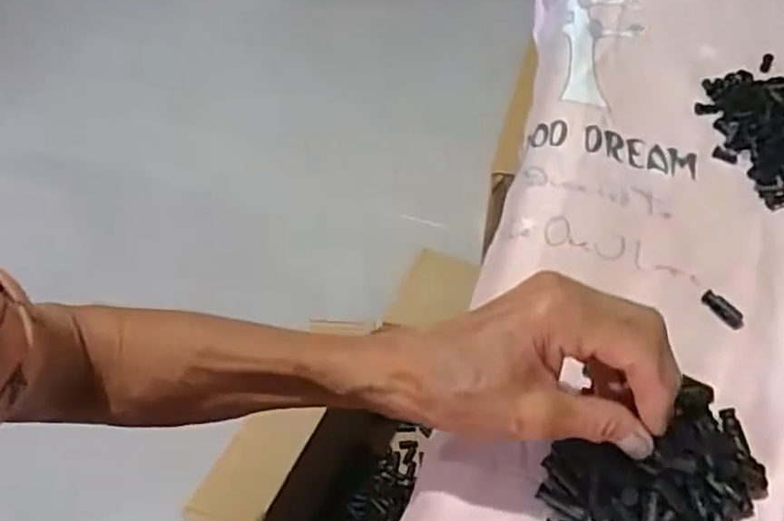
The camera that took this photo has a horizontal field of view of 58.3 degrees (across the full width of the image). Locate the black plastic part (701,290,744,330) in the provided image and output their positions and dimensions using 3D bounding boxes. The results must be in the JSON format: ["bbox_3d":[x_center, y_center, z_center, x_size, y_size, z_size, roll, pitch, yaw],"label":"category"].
[{"bbox_3d":[0.196,0.029,0.414,0.010,0.005,0.028,-27,54,-17],"label":"black plastic part"}]

